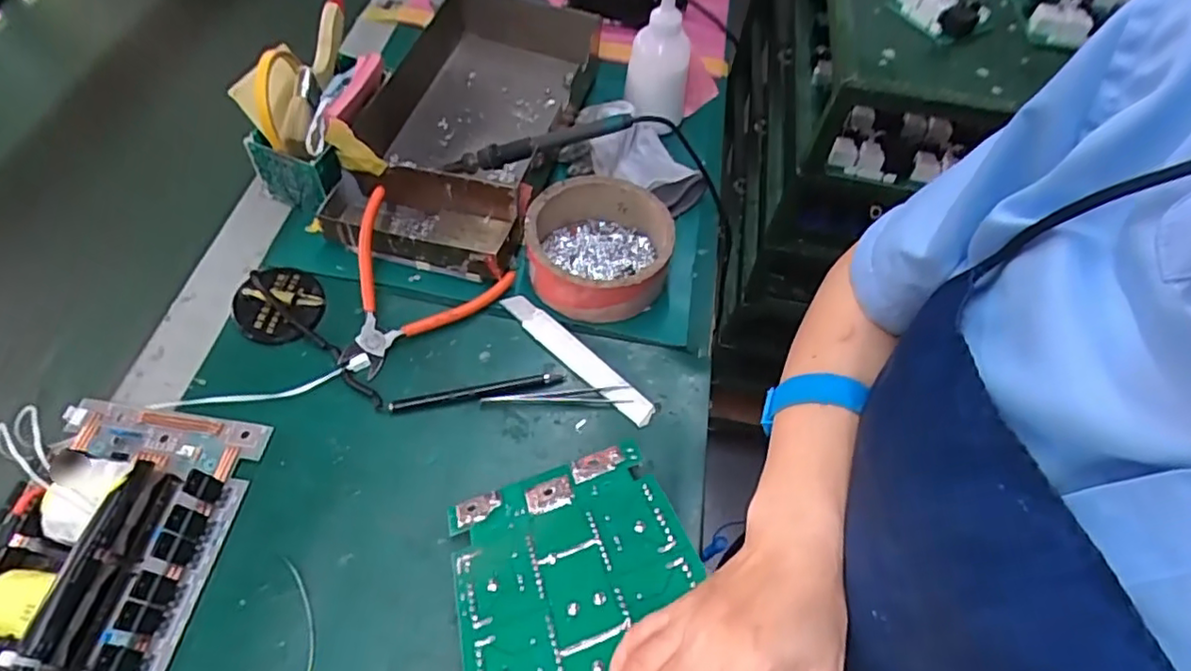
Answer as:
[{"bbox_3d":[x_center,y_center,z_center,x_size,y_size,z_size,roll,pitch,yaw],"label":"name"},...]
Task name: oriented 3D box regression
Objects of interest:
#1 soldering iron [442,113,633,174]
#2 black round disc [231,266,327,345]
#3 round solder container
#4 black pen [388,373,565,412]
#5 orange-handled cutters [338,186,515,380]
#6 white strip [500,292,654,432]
[{"bbox_3d":[-0.052,-0.168,0.544,0.170,0.024,0.015,-12,58,10],"label":"soldering iron"},{"bbox_3d":[-0.255,-0.026,0.500,0.063,0.017,0.064,2,58,-3],"label":"black round disc"},{"bbox_3d":[0.004,-0.076,0.527,0.119,0.047,0.115,2,58,-3],"label":"round solder container"},{"bbox_3d":[-0.091,0.044,0.483,0.131,0.005,0.013,-11,59,-11],"label":"black pen"},{"bbox_3d":[-0.155,-0.029,0.501,0.129,0.016,0.134,32,73,-7],"label":"orange-handled cutters"},{"bbox_3d":[-0.015,0.015,0.504,0.153,0.005,0.020,38,63,18],"label":"white strip"}]

